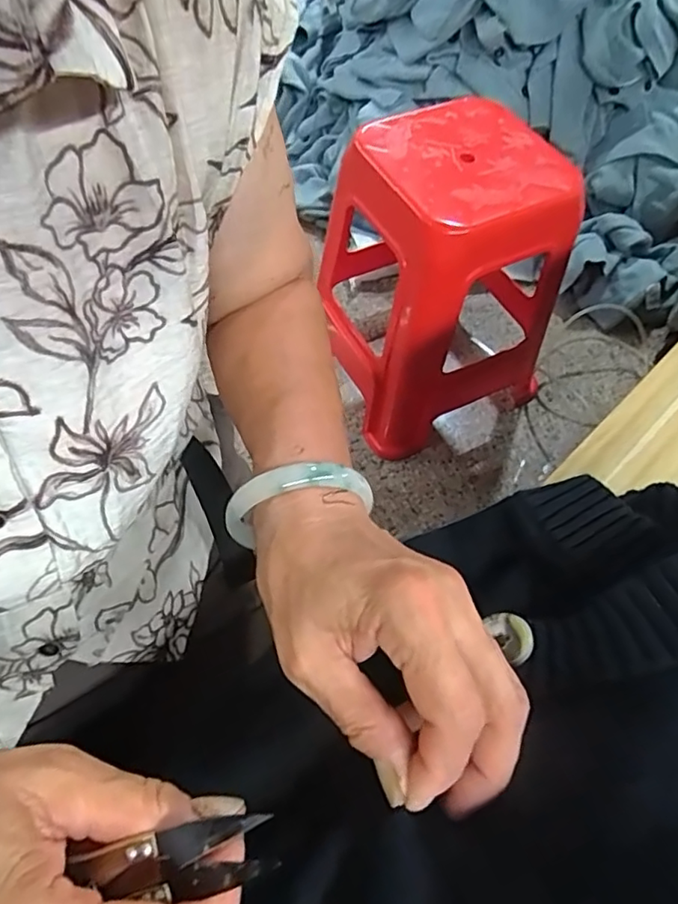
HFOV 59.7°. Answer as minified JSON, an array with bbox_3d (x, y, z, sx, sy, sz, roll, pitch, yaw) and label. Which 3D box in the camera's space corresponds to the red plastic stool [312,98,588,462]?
[{"bbox_3d":[0.208,-0.316,1.122,0.354,0.491,0.334,-24,63,-17],"label":"red plastic stool"}]

